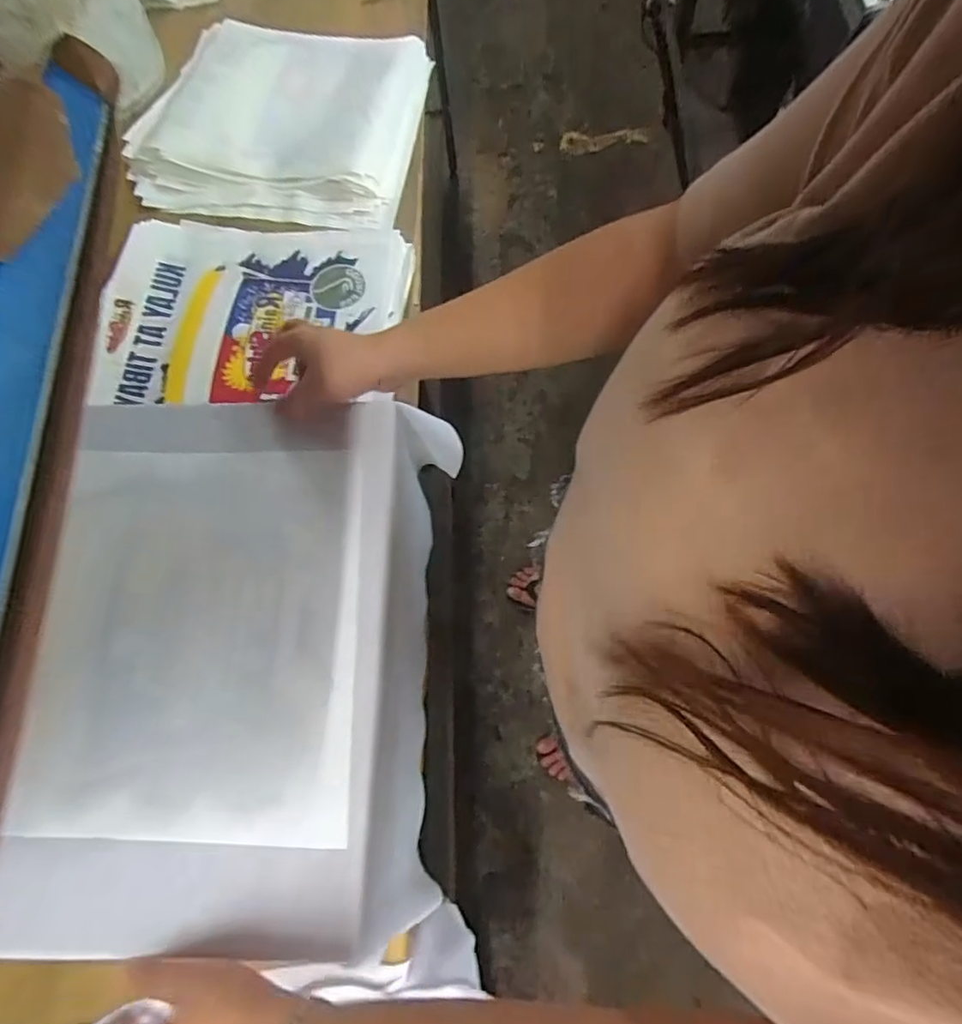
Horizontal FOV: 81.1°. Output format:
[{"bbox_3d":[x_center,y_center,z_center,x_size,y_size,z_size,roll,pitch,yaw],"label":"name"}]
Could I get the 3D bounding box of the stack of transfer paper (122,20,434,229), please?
[{"bbox_3d":[-0.299,-0.591,0.823,0.416,0.061,0.360,9,70,6],"label":"stack of transfer paper"}]

